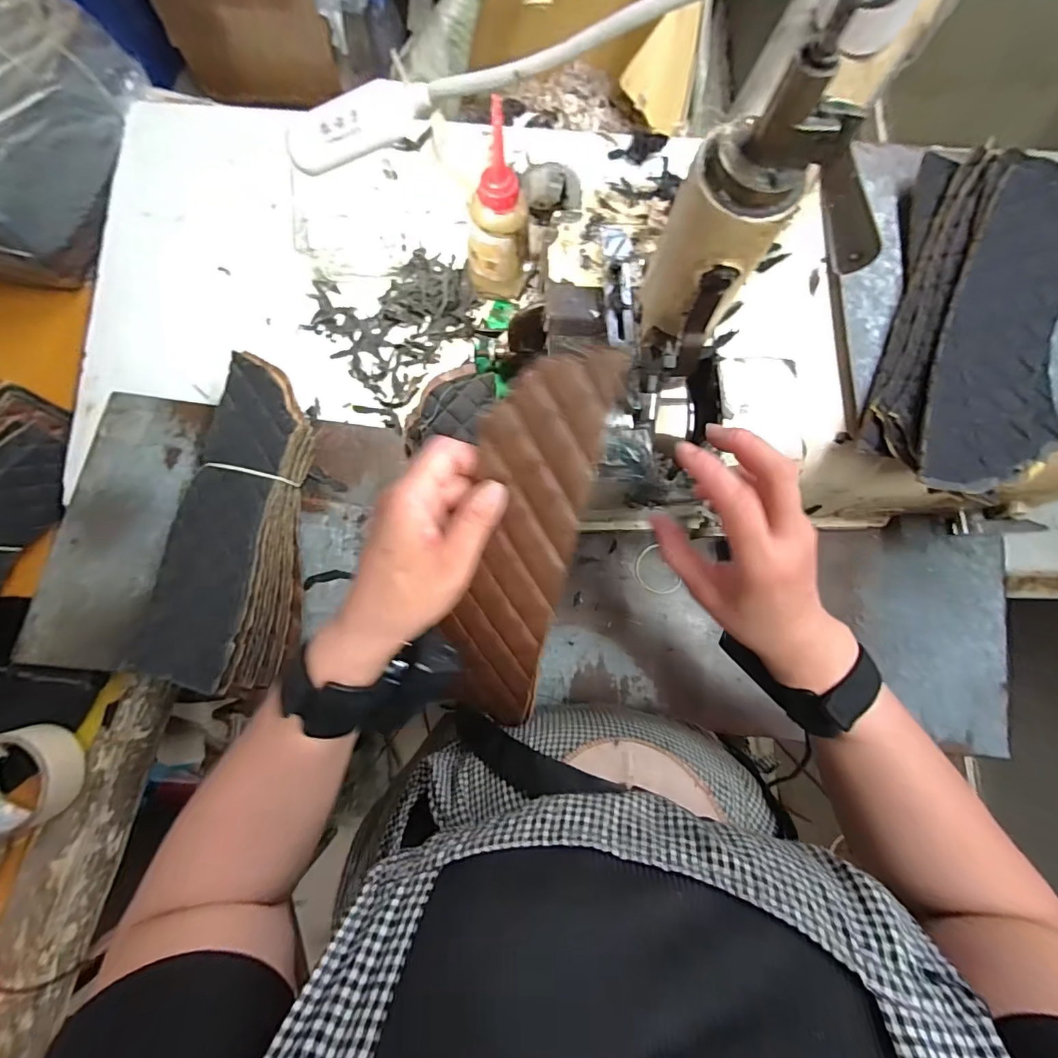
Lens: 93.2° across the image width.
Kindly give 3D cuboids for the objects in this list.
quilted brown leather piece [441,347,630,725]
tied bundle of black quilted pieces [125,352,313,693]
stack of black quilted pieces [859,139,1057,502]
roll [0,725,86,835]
[{"bbox_3d":[-0.007,0.017,0.306,0.065,0.014,0.247,13,111,0],"label":"quilted brown leather piece"},{"bbox_3d":[-0.244,-0.004,0.438,0.094,0.070,0.275,9,80,-1],"label":"tied bundle of black quilted pieces"},{"bbox_3d":[0.326,-0.150,0.355,0.118,0.039,0.284,18,80,1],"label":"stack of black quilted pieces"},{"bbox_3d":[-0.464,0.228,0.456,0.087,0.037,0.084,0,81,-2],"label":"roll"}]

